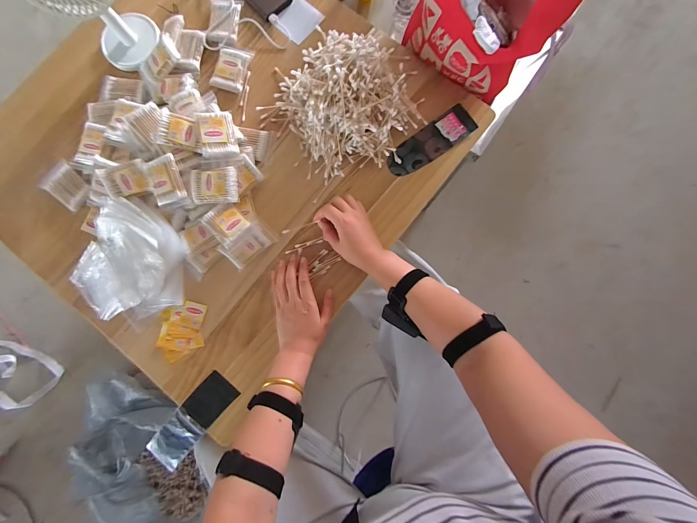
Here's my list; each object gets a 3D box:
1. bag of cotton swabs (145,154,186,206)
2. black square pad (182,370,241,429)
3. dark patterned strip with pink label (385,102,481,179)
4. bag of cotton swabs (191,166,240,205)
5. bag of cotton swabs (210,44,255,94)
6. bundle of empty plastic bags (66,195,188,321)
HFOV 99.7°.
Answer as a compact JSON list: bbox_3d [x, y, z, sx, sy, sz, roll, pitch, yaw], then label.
[{"bbox_3d":[-0.312,-0.138,0.505,0.057,0.021,0.075,-14,103,12],"label":"bag of cotton swabs"},{"bbox_3d":[-0.240,0.241,0.514,0.061,0.009,0.089,42,87,9],"label":"black square pad"},{"bbox_3d":[0.152,-0.220,0.548,0.176,0.008,0.060,-34,84,-2],"label":"dark patterned strip with pink label"},{"bbox_3d":[-0.229,-0.130,0.500,0.077,0.018,0.060,-1,84,1],"label":"bag of cotton swabs"},{"bbox_3d":[-0.223,-0.372,0.564,0.061,0.018,0.083,17,85,3],"label":"bag of cotton swabs"},{"bbox_3d":[-0.383,0.014,0.516,0.190,0.051,0.210,38,86,5],"label":"bundle of empty plastic bags"}]

